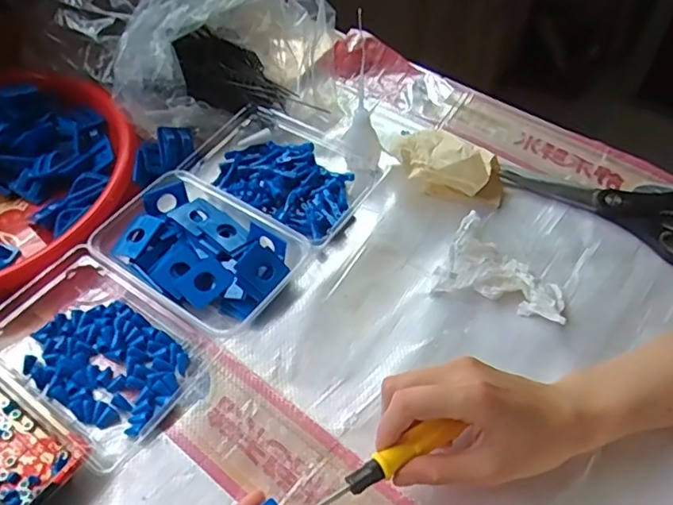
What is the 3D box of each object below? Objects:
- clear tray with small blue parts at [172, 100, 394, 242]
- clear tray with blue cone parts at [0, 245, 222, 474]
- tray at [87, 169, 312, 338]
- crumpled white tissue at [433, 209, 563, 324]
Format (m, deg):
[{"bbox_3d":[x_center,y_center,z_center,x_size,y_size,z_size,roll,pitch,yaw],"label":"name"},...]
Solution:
[{"bbox_3d":[-0.056,-0.085,0.554,0.177,0.033,0.121,29,59,22],"label":"clear tray with small blue parts"},{"bbox_3d":[-0.190,0.071,0.444,0.166,0.029,0.115,29,59,22],"label":"clear tray with blue cone parts"},{"bbox_3d":[-0.119,-0.002,0.493,0.158,0.033,0.111,29,59,22],"label":"tray"},{"bbox_3d":[0.135,0.015,0.466,0.104,0.042,0.056,15,54,13],"label":"crumpled white tissue"}]

